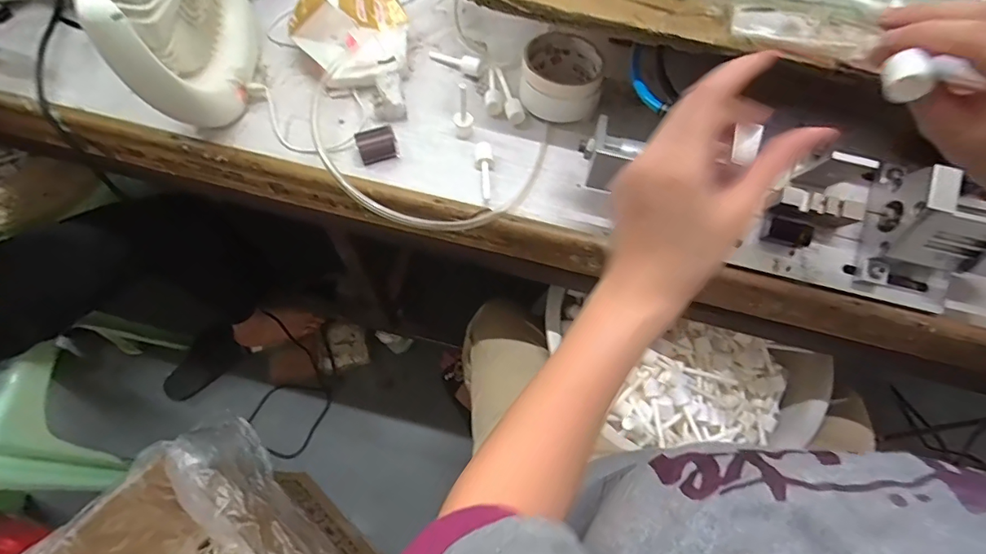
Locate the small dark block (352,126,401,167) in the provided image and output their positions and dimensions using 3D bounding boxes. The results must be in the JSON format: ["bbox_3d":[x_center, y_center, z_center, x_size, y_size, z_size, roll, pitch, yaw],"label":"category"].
[{"bbox_3d":[-0.118,-0.134,0.479,0.039,0.023,0.025,-20,70,-11],"label":"small dark block"}]

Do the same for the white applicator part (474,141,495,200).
[{"bbox_3d":[-0.009,-0.106,0.472,0.019,0.015,0.060,1,67,-3],"label":"white applicator part"}]

